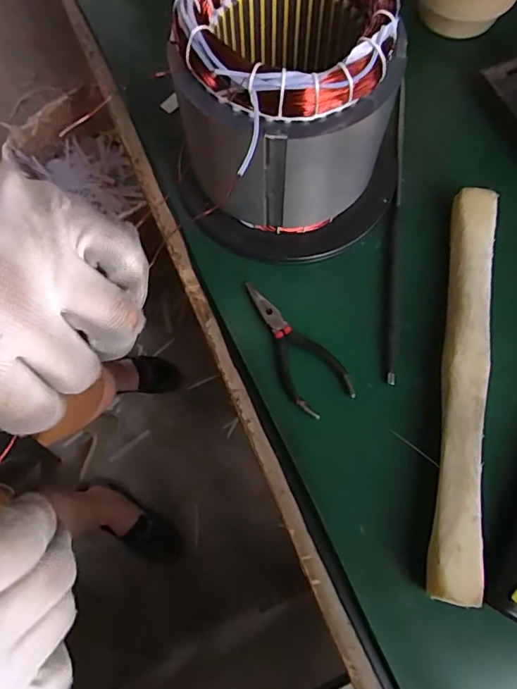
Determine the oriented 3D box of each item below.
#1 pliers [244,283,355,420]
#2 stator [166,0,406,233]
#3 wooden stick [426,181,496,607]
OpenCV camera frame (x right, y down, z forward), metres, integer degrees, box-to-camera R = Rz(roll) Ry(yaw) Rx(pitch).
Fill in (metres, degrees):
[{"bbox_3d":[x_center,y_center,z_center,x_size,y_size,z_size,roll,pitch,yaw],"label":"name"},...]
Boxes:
[{"bbox_3d":[0.029,-0.002,0.396,0.047,0.010,0.125,-27,73,-8],"label":"pliers"},{"bbox_3d":[0.022,-0.184,0.353,0.136,0.134,0.142,13,72,5],"label":"stator"},{"bbox_3d":[0.157,0.020,0.367,0.031,0.036,0.316,10,72,4],"label":"wooden stick"}]

